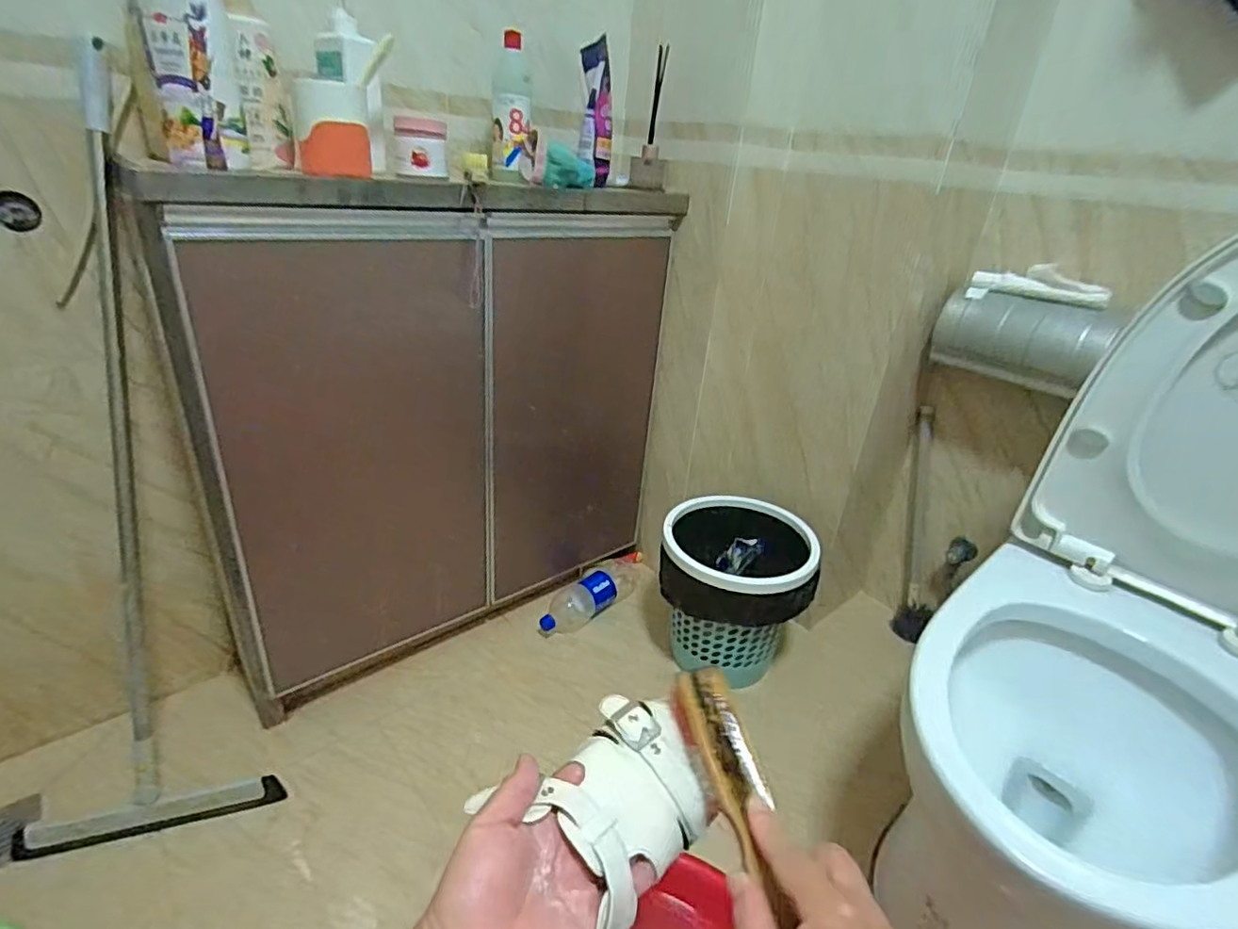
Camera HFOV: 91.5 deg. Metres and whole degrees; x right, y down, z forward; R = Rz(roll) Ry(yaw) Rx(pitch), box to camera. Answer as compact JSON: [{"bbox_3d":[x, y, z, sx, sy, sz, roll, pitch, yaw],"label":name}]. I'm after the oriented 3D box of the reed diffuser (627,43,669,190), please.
[{"bbox_3d":[0.057,-0.569,1.011,0.061,0.196,0.065,5,28,-2],"label":"reed diffuser"}]

